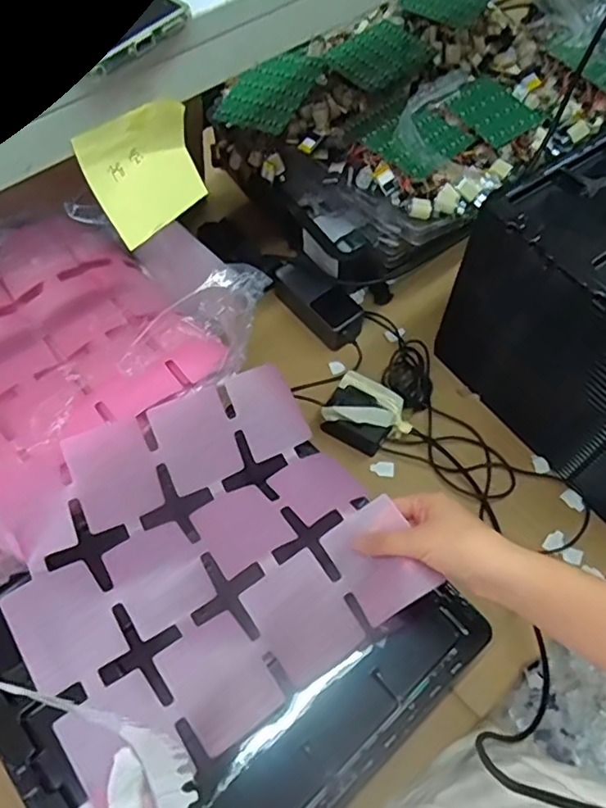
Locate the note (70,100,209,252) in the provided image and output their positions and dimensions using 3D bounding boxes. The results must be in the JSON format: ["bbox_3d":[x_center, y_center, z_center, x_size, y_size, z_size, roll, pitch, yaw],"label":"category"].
[{"bbox_3d":[-0.101,-0.150,0.382,0.013,0.073,0.074,29,61,34],"label":"note"}]

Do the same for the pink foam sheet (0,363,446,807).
[{"bbox_3d":[-0.085,0.128,0.509,0.299,0.063,0.263,-29,65,-17],"label":"pink foam sheet"}]

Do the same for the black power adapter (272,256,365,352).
[{"bbox_3d":[0.024,-0.133,0.785,0.059,0.047,0.139,-33,67,-18],"label":"black power adapter"}]

